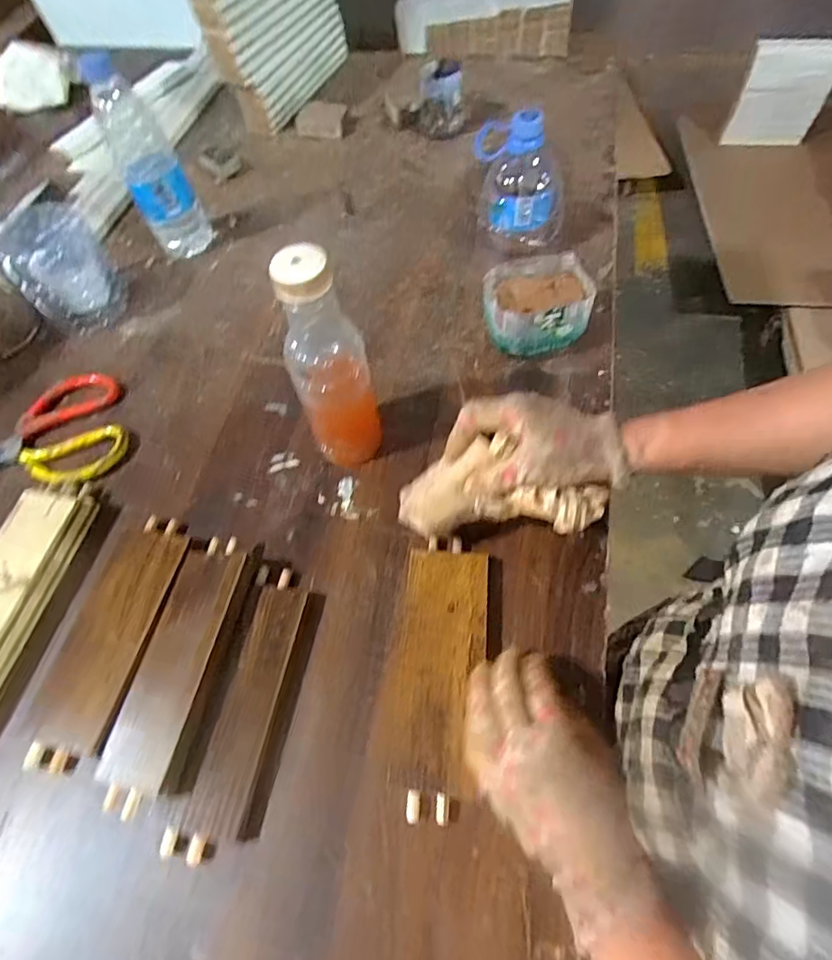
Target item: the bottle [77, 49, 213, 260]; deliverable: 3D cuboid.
[{"bbox_3d":[-0.303,-0.359,0.628,0.067,0.217,0.058,-24,61,-10],"label":"bottle"}]

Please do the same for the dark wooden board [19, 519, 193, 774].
[{"bbox_3d":[-0.249,0.125,0.450,0.067,0.016,0.197,10,61,10],"label":"dark wooden board"}]

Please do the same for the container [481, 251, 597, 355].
[{"bbox_3d":[0.121,-0.175,0.570,0.104,0.072,0.080,-13,60,-4],"label":"container"}]

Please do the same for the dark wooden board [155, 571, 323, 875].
[{"bbox_3d":[-0.122,0.170,0.416,0.057,0.014,0.198,9,61,9],"label":"dark wooden board"}]

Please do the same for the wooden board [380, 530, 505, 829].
[{"bbox_3d":[0.019,0.141,0.420,0.078,0.020,0.193,8,61,9],"label":"wooden board"}]

